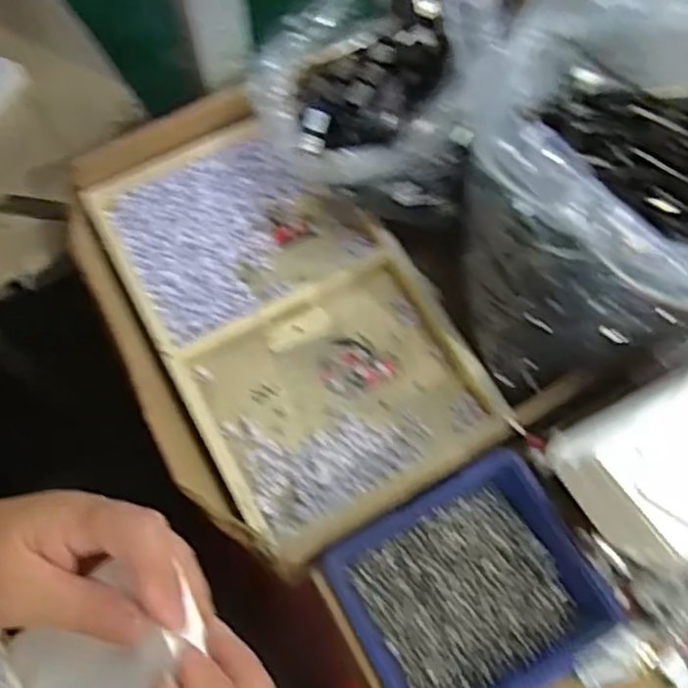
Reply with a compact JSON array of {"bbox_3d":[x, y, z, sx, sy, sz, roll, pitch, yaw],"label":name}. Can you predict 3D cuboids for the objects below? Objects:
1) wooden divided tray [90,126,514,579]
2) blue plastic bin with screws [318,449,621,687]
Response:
[{"bbox_3d":[-0.044,-0.024,0.532,0.190,0.047,0.333,-30,70,-11],"label":"wooden divided tray"},{"bbox_3d":[0.075,0.156,0.446,0.140,0.055,0.124,-28,70,-10],"label":"blue plastic bin with screws"}]

